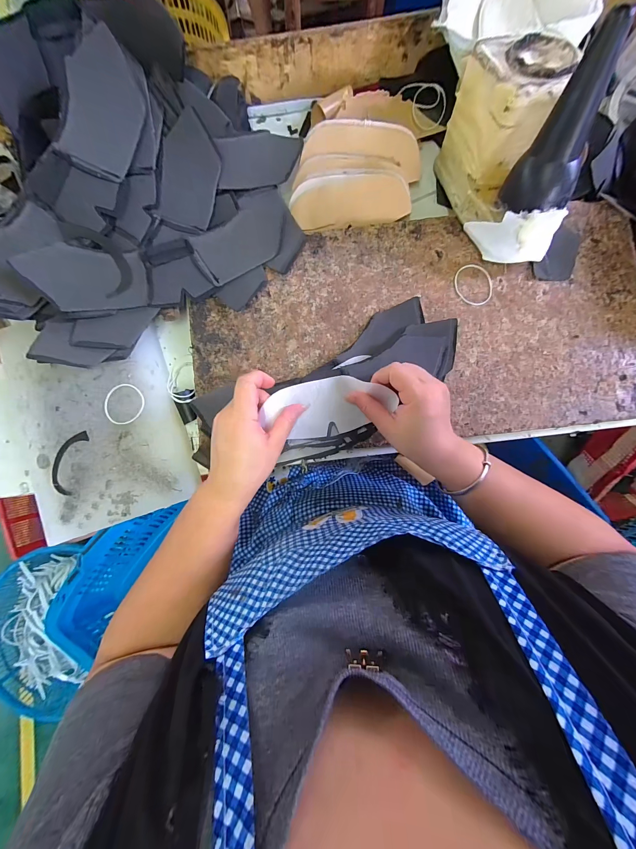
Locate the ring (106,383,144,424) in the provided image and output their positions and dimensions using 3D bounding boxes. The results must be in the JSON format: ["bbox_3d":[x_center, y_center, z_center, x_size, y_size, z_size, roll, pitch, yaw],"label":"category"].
[{"bbox_3d":[-0.249,-0.027,0.377,0.051,0.004,0.052,0,85,1],"label":"ring"}]

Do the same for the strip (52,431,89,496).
[{"bbox_3d":[-0.317,0.046,0.371,0.033,0.004,0.081,15,85,2],"label":"strip"}]

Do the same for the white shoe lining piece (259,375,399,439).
[{"bbox_3d":[0.009,-0.020,0.321,0.135,0.039,0.060,-10,85,0],"label":"white shoe lining piece"}]

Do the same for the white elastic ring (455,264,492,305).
[{"bbox_3d":[0.206,-0.185,0.387,0.048,0.004,0.057,-23,85,-1],"label":"white elastic ring"}]

